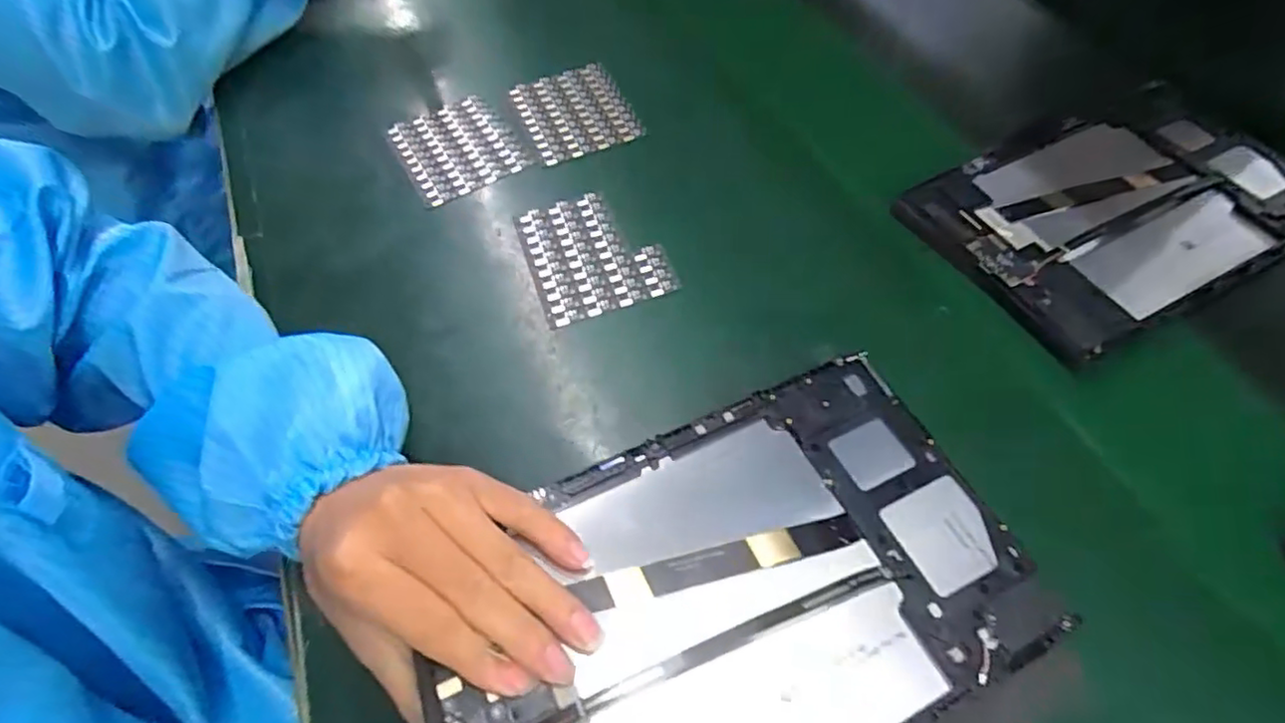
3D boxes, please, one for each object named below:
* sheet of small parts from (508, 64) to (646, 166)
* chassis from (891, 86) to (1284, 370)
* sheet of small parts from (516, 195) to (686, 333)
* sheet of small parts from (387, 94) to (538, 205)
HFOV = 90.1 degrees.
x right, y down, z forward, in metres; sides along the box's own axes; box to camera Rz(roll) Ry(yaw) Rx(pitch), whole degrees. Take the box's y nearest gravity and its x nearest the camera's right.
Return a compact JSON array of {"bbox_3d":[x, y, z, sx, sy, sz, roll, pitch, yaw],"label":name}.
[{"bbox_3d":[-0.051,-0.190,0.485,0.075,0.005,0.093,-21,58,-12],"label":"sheet of small parts"},{"bbox_3d":[0.305,-0.103,0.406,0.247,0.012,0.148,-24,59,-15],"label":"chassis"},{"bbox_3d":[-0.032,-0.069,0.413,0.081,0.013,0.093,-17,57,-10],"label":"sheet of small parts"},{"bbox_3d":[-0.136,-0.157,0.471,0.078,0.007,0.094,-27,60,-16],"label":"sheet of small parts"}]

